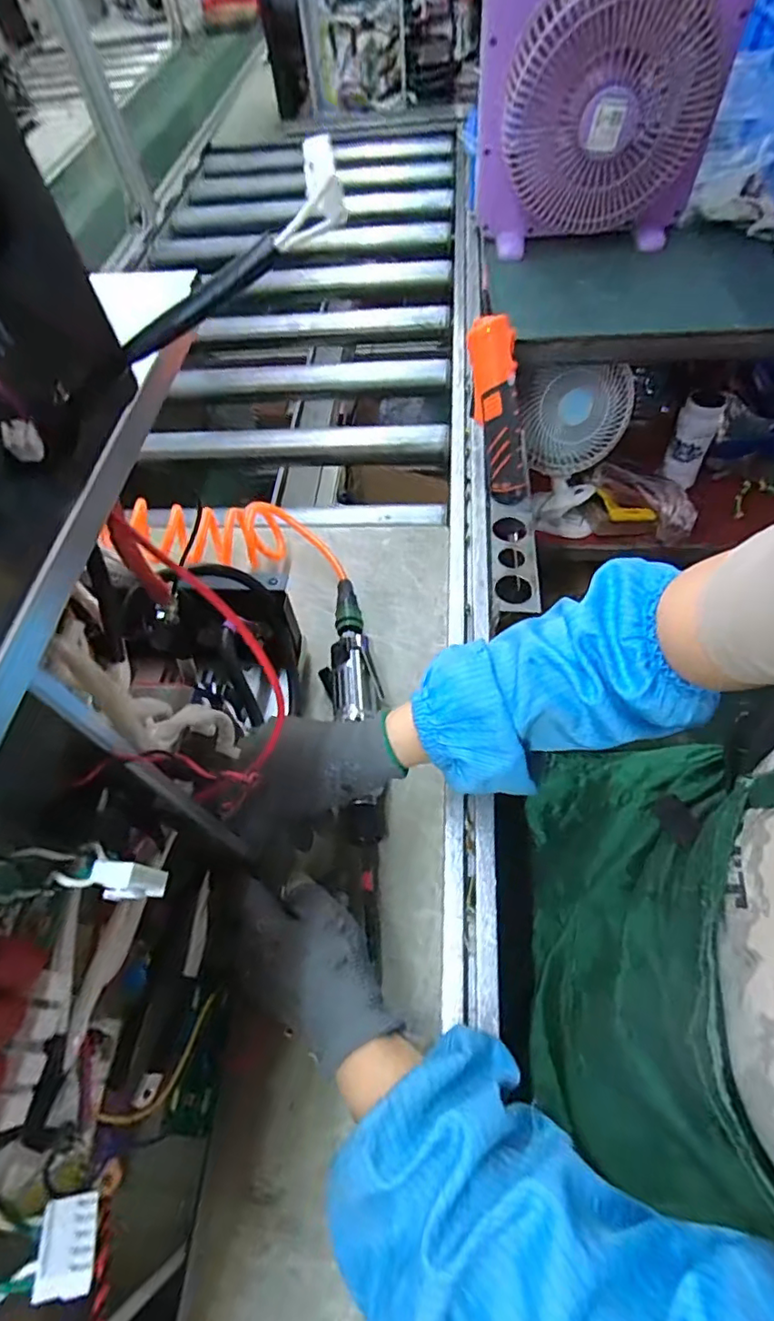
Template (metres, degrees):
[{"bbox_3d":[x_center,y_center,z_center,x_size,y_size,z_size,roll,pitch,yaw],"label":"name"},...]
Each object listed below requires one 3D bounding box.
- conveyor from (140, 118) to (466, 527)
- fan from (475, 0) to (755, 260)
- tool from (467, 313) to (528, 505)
[{"bbox_3d":[-0.152,-0.730,1.029,0.549,0.103,1.033,1,59,5],"label":"conveyor"},{"bbox_3d":[0.280,-0.737,0.711,0.313,0.327,0.112,3,59,7],"label":"fan"},{"bbox_3d":[0.128,-0.280,0.633,0.045,0.193,0.037,-20,29,-10],"label":"tool"}]

